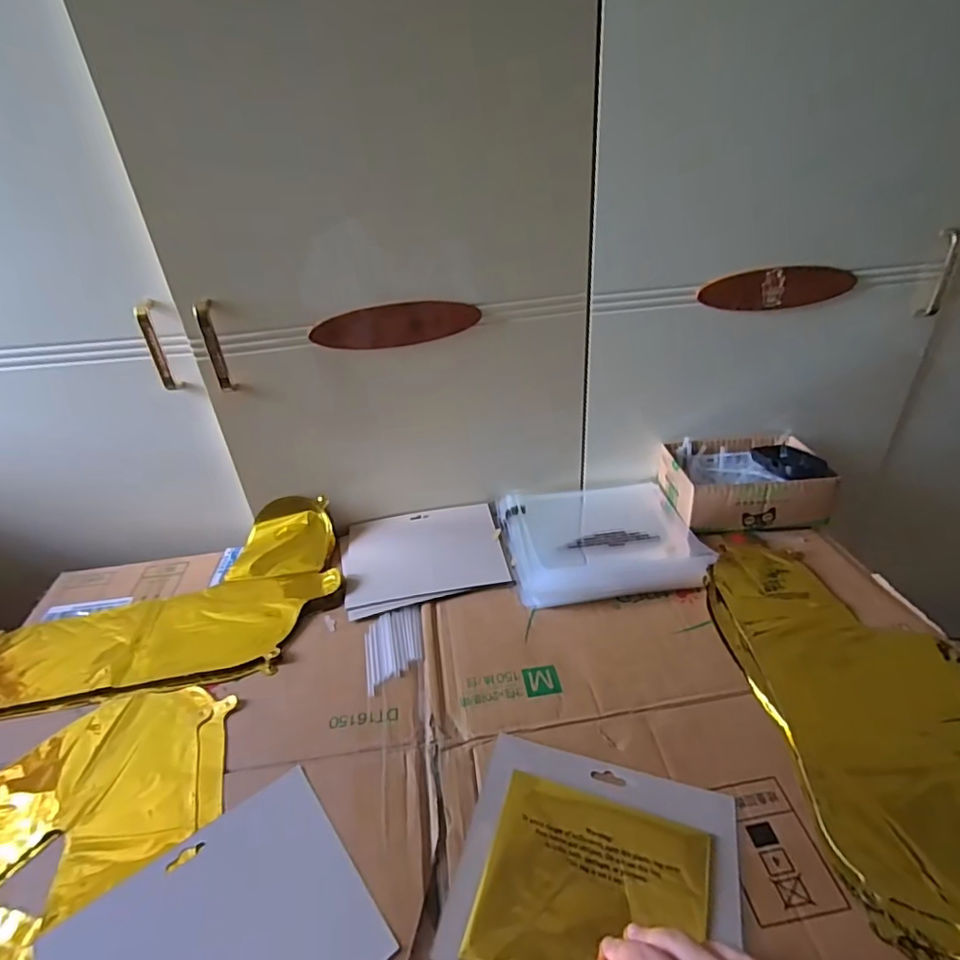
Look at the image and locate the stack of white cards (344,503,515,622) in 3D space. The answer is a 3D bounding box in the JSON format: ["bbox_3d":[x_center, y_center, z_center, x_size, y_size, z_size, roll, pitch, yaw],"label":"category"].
[{"bbox_3d":[-0.071,0.090,0.703,0.197,0.006,0.172,-11,34,-10],"label":"stack of white cards"}]

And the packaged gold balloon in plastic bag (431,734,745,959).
[{"bbox_3d":[0.085,0.280,0.400,0.190,0.020,0.162,7,35,17],"label":"packaged gold balloon in plastic bag"}]

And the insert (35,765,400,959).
[{"bbox_3d":[-0.180,0.317,0.375,0.191,0.005,0.162,-27,40,-31],"label":"insert"}]

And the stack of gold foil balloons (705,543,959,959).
[{"bbox_3d":[0.354,0.202,0.480,0.215,0.012,0.424,-7,34,-4],"label":"stack of gold foil balloons"}]

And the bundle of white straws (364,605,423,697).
[{"bbox_3d":[-0.089,0.174,0.582,0.062,0.004,0.100,-10,34,-9],"label":"bundle of white straws"}]

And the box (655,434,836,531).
[{"bbox_3d":[0.349,-0.003,0.738,0.187,0.076,0.139,-5,33,-2],"label":"box"}]

